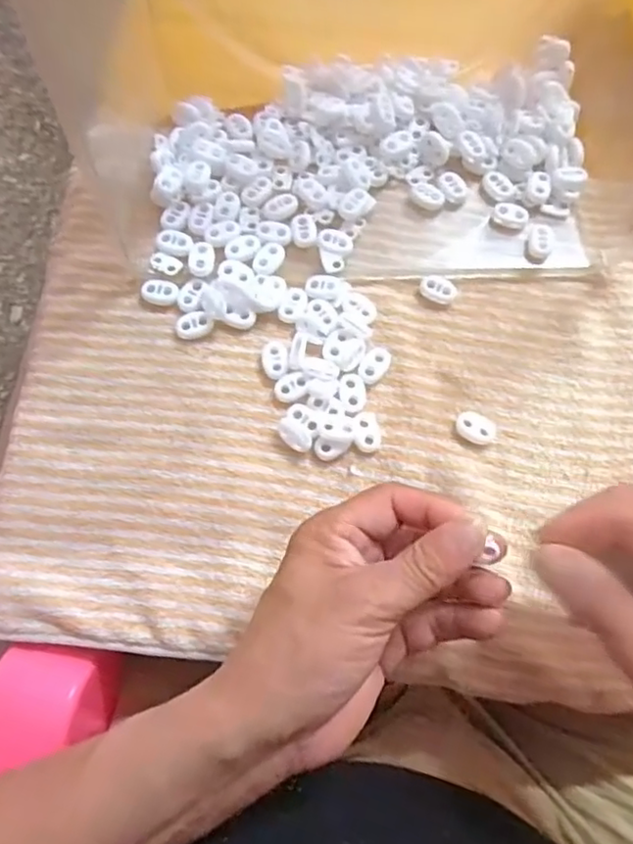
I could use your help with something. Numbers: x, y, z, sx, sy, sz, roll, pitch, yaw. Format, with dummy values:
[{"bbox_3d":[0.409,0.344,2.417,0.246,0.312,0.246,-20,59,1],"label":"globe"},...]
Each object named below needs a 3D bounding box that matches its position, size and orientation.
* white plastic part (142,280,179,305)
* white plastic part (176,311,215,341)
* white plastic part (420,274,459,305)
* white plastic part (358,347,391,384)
[{"bbox_3d":[-0.095,-0.078,0.381,0.023,0.006,0.013,3,74,0],"label":"white plastic part"},{"bbox_3d":[-0.072,-0.058,0.372,0.022,0.004,0.013,-19,75,-6],"label":"white plastic part"},{"bbox_3d":[0.075,-0.081,0.382,0.022,0.004,0.017,20,74,5],"label":"white plastic part"},{"bbox_3d":[0.034,-0.034,0.366,0.014,0.004,0.024,35,76,9],"label":"white plastic part"}]

